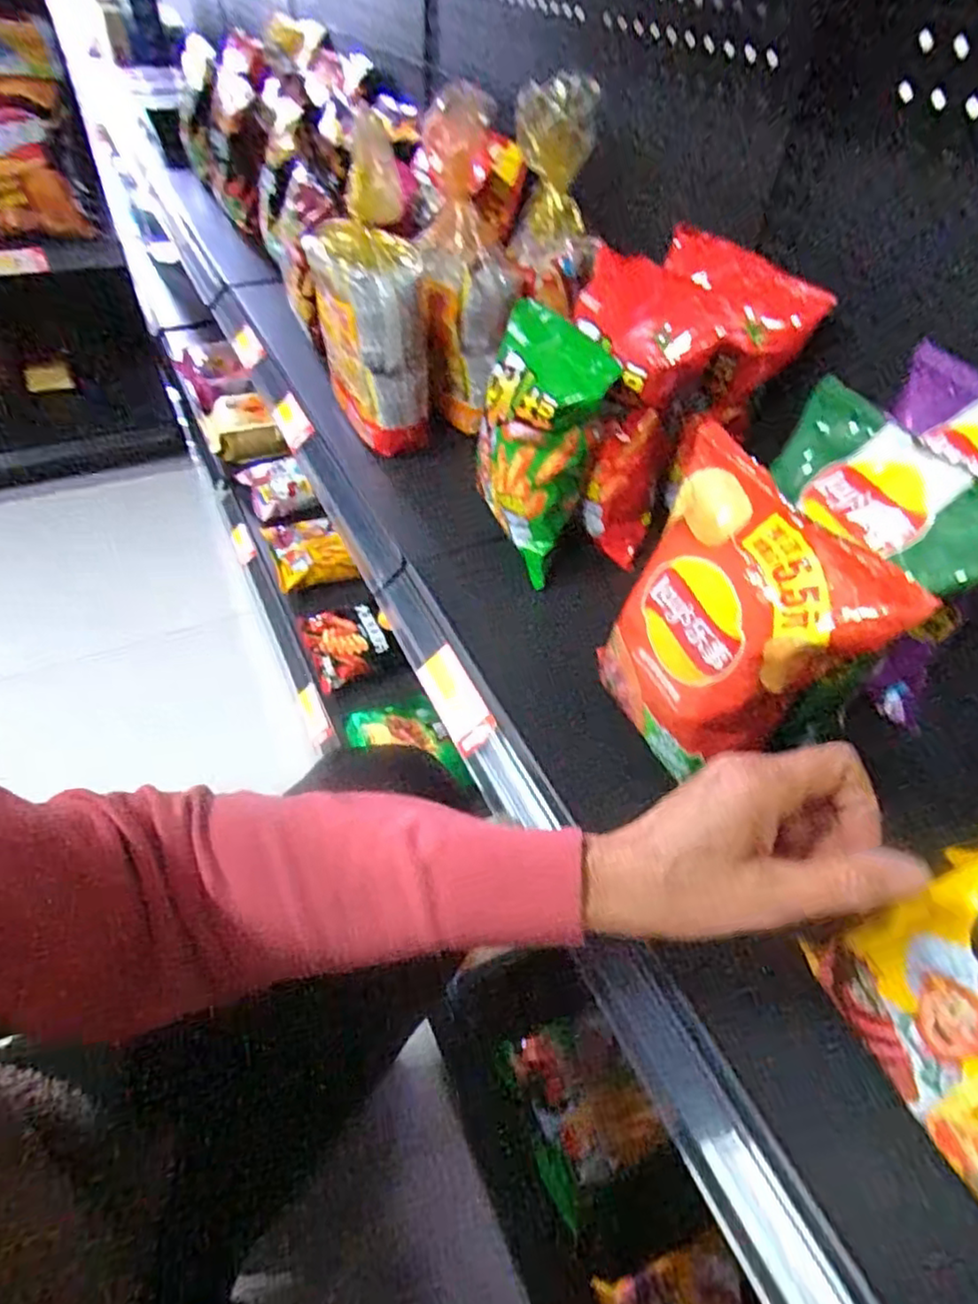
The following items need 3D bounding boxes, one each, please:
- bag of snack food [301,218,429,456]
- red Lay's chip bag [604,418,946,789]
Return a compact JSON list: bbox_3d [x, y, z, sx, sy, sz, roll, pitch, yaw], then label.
[{"bbox_3d":[-0.125,-0.328,0.691,0.080,0.187,0.144,-19,53,-20],"label":"bag of snack food"},{"bbox_3d":[0.145,-0.016,0.425,0.059,0.191,0.160,-4,46,-31],"label":"red Lay's chip bag"}]

